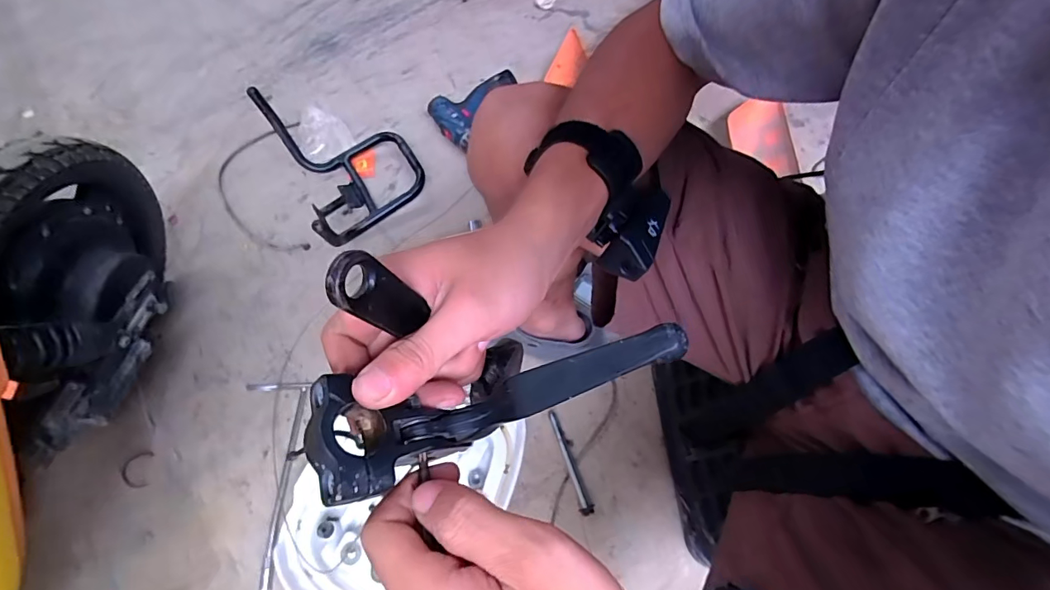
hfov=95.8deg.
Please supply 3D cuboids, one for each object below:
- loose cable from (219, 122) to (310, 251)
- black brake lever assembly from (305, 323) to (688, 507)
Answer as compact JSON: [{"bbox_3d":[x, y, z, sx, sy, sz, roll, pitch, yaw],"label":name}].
[{"bbox_3d":[-0.503,-0.201,0.908,0.161,0.013,0.306,-13,68,-5],"label":"loose cable"},{"bbox_3d":[-0.008,0.042,0.200,0.144,0.057,0.044,-20,66,5],"label":"black brake lever assembly"}]

